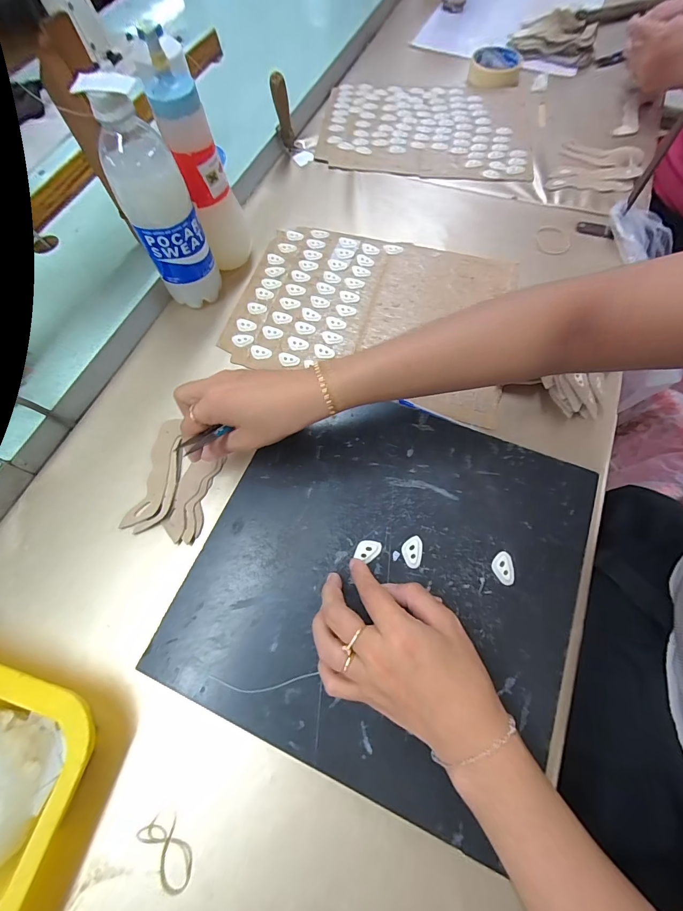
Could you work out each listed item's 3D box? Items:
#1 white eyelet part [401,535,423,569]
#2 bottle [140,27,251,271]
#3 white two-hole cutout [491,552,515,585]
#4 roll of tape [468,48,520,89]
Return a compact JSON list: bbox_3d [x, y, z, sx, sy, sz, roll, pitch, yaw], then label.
[{"bbox_3d":[0.061,0.081,0.318,0.017,0.004,0.026,11,68,6],"label":"white eyelet part"},{"bbox_3d":[-0.143,-0.293,0.398,0.056,0.192,0.045,-17,68,-6],"label":"bottle"},{"bbox_3d":[0.135,0.094,0.311,0.017,0.004,0.026,-1,67,1],"label":"white two-hole cutout"},{"bbox_3d":[0.263,-0.660,0.638,0.085,0.026,0.097,12,68,6],"label":"roll of tape"}]

